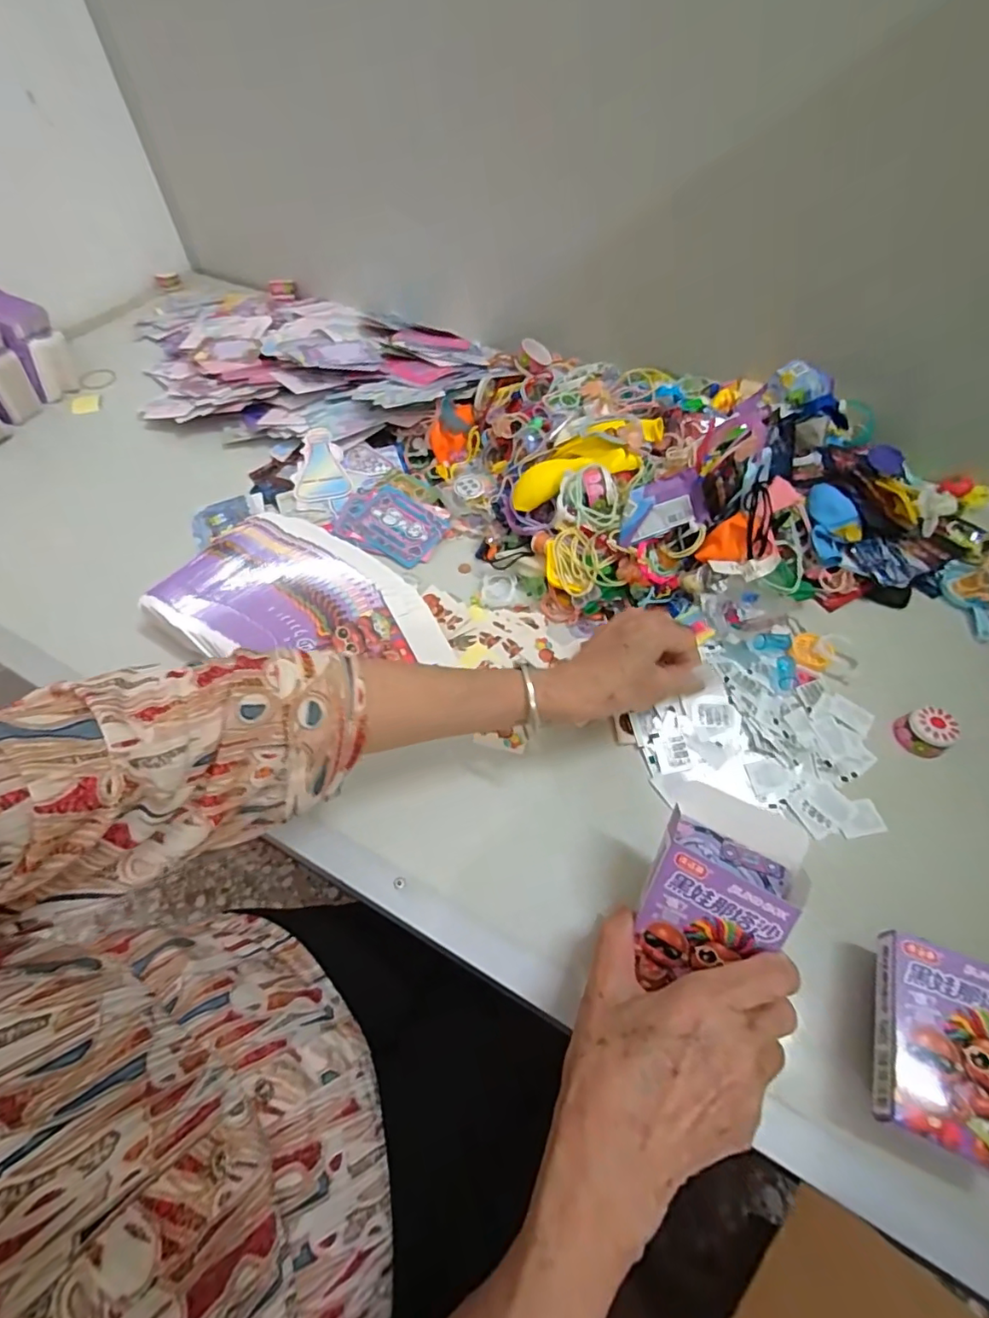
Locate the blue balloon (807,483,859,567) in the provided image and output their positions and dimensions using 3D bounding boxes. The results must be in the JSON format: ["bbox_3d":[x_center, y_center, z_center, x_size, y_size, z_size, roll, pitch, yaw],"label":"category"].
[{"bbox_3d":[0.304,-0.121,0.496,0.038,0.020,0.080,7,78,6],"label":"blue balloon"}]

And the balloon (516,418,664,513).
[{"bbox_3d":[0.081,-0.177,0.482,0.144,0.027,0.048,-26,60,2],"label":"balloon"}]

